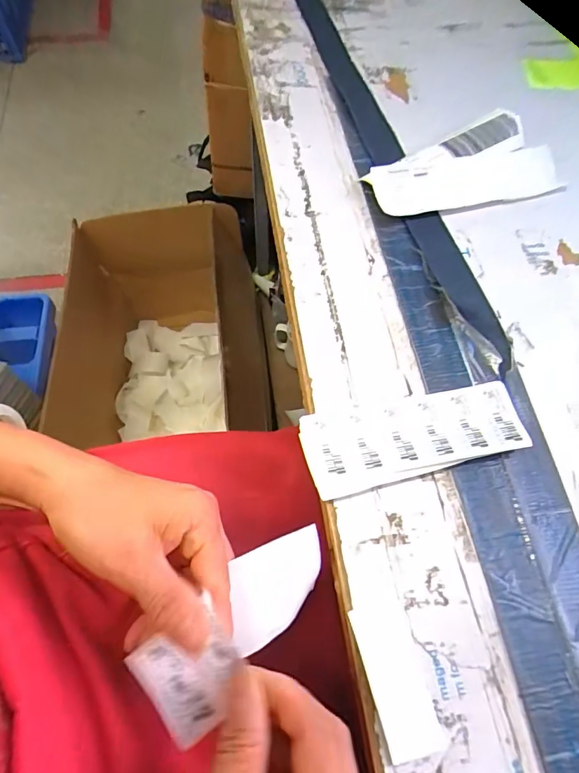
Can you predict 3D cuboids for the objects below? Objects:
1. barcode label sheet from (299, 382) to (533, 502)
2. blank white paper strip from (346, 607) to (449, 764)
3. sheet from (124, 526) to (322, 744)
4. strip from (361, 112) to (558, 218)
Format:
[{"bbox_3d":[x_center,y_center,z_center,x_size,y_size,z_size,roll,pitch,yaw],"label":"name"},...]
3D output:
[{"bbox_3d":[0.088,0.037,0.319,0.155,0.016,0.058,-10,63,-7],"label":"barcode label sheet"},{"bbox_3d":[0.062,0.169,0.258,0.032,0.004,0.076,-13,64,-9],"label":"blank white paper strip"},{"bbox_3d":[-0.025,0.127,0.250,0.047,0.034,0.119,41,49,17],"label":"sheet"},{"bbox_3d":[0.178,-0.222,0.456,0.203,0.021,0.101,-21,65,-13],"label":"strip"}]

